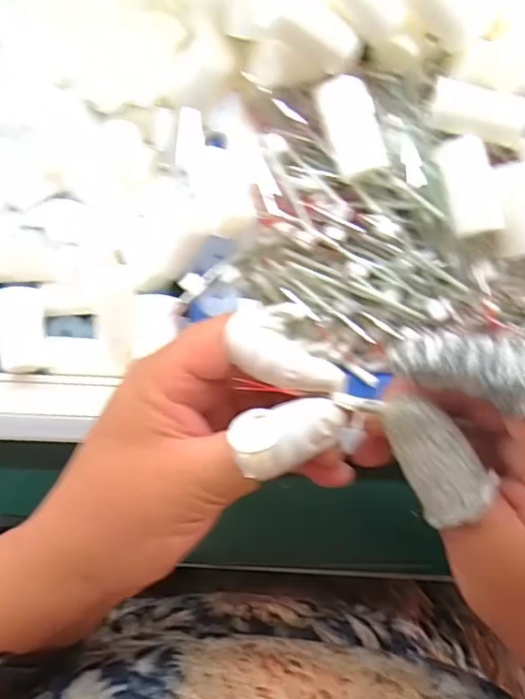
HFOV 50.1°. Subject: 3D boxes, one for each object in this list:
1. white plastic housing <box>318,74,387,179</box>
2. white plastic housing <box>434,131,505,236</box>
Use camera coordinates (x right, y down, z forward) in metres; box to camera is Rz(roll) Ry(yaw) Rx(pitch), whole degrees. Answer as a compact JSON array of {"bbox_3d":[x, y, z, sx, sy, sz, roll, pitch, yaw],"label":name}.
[{"bbox_3d":[0.040,-0.101,0.251,0.022,0.007,0.042,-17,85,-5],"label":"white plastic housing"},{"bbox_3d":[0.092,-0.072,0.247,0.022,0.010,0.041,-17,85,-5],"label":"white plastic housing"}]

